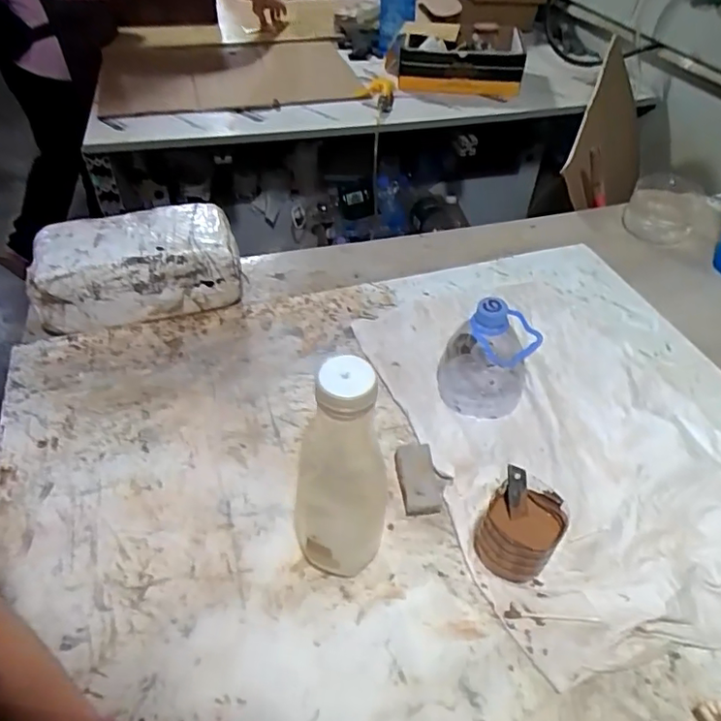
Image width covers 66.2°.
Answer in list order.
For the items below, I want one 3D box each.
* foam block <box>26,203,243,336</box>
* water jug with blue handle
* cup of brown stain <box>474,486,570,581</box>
[{"bbox_3d":[-0.285,-0.119,0.716,0.239,0.105,0.107,-15,46,-15],"label":"foam block"},{"bbox_3d":[0.141,-0.008,0.604,0.095,0.122,0.080,-5,45,-6],"label":"water jug with blue handle"},{"bbox_3d":[0.137,0.152,0.482,0.059,0.063,0.073,30,52,26],"label":"cup of brown stain"}]

